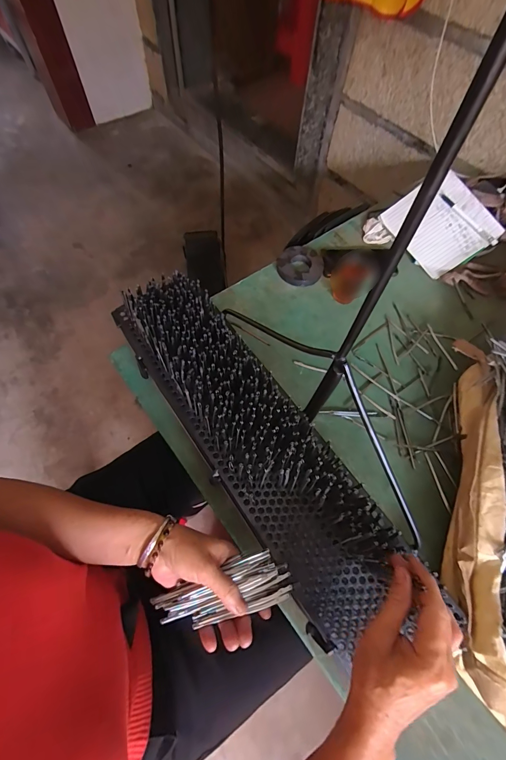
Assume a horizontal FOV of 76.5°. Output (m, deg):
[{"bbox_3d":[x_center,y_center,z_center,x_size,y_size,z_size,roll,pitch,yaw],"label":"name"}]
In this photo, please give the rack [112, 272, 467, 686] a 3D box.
[{"bbox_3d":[-0.016,0.055,0.429,0.135,0.080,0.499,-33,75,-17],"label":"rack"}]

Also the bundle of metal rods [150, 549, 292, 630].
[{"bbox_3d":[-0.032,0.229,0.349,0.145,0.014,0.051,-11,65,-10],"label":"bundle of metal rods"}]

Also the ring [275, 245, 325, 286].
[{"bbox_3d":[0.100,-0.243,0.680,0.096,0.026,0.095,1,64,-2],"label":"ring"}]

